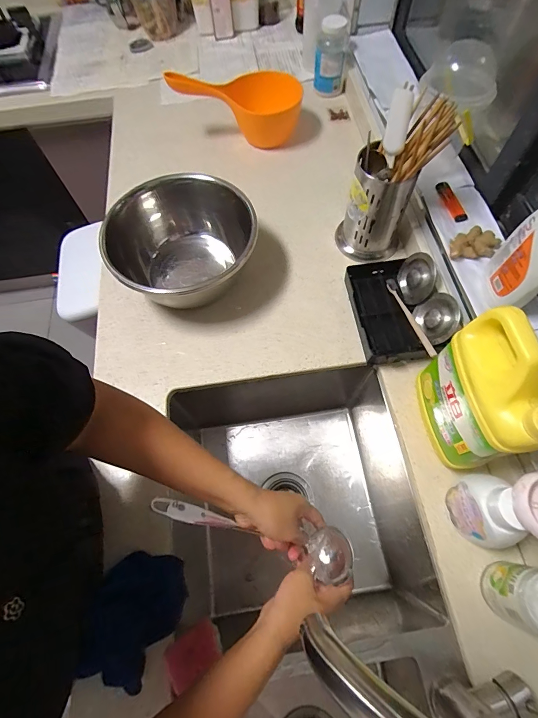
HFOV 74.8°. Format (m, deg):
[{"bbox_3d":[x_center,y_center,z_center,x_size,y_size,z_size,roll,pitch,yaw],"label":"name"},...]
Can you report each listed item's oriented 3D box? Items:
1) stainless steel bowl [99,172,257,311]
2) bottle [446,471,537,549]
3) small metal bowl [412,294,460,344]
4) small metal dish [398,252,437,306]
[{"bbox_3d":[-0.141,-0.196,0.617,0.225,0.122,0.244,-1,66,2],"label":"stainless steel bowl"},{"bbox_3d":[0.271,0.171,0.399,0.068,0.149,0.079,0,66,3],"label":"bottle"},{"bbox_3d":[0.274,-0.064,0.562,0.063,0.026,0.073,-34,56,32],"label":"small metal bowl"},{"bbox_3d":[0.249,-0.140,0.596,0.066,0.021,0.082,-31,63,33],"label":"small metal dish"}]

